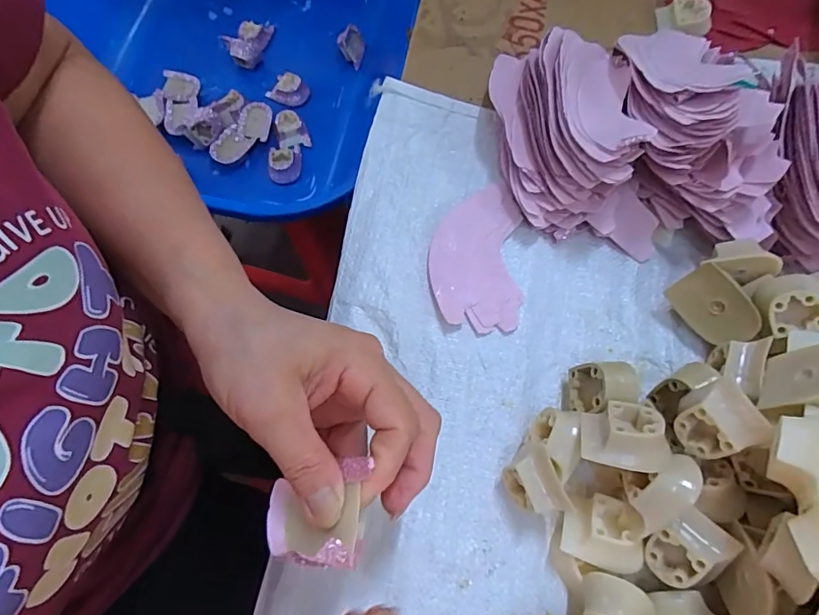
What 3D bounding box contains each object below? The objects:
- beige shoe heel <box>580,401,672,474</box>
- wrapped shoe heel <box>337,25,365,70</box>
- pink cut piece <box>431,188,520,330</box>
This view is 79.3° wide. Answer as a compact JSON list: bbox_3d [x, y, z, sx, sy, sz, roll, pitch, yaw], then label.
[{"bbox_3d":[0.122,0.073,0.284,0.042,0.033,0.039,14,73,3],"label":"beige shoe heel"},{"bbox_3d":[-0.081,-0.368,0.699,0.034,0.025,0.056,-14,74,-5],"label":"wrapped shoe heel"},{"bbox_3d":[0.050,-0.040,0.378,0.066,0.004,0.114,3,72,1],"label":"pink cut piece"}]

